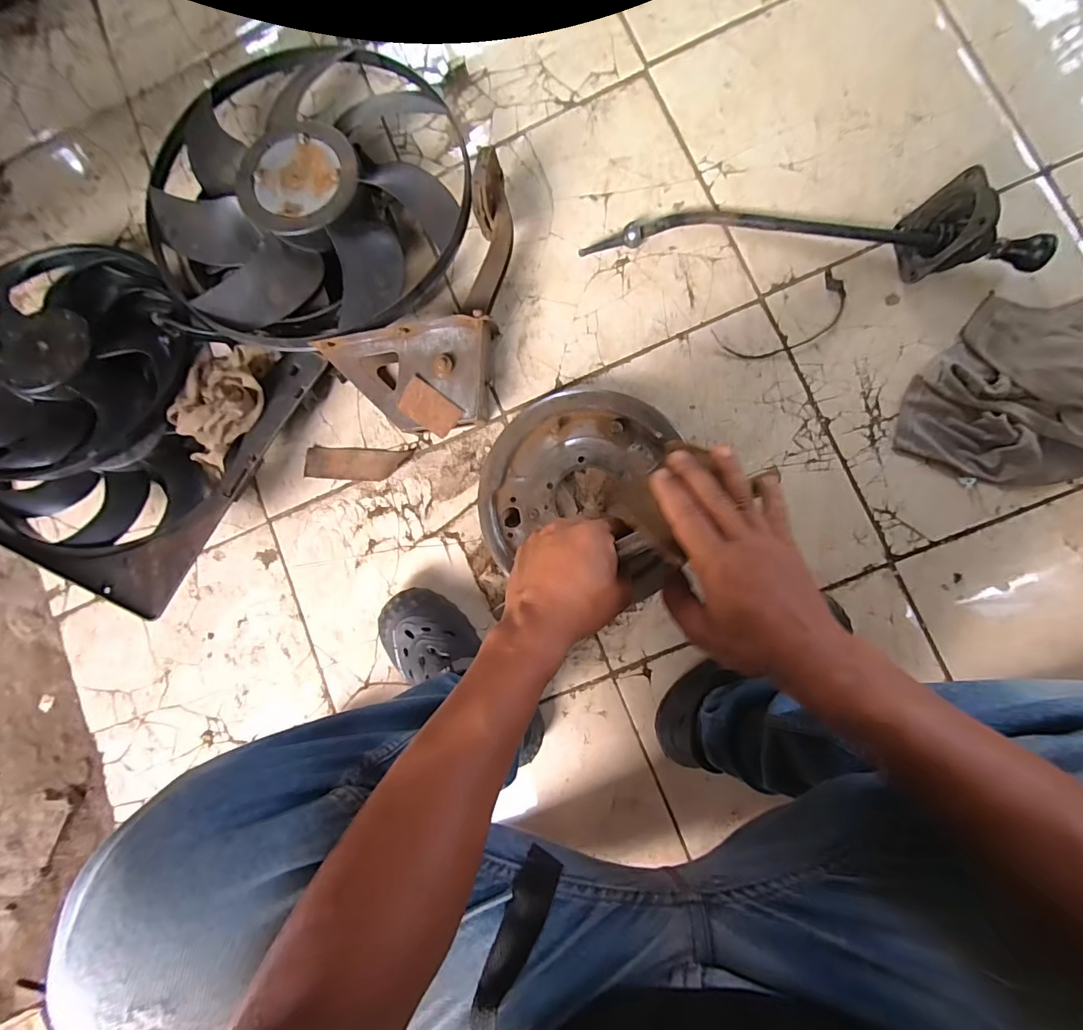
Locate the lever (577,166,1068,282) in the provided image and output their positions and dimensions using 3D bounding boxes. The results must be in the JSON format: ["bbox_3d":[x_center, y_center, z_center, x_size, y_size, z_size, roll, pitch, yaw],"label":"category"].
[{"bbox_3d":[0.352,-0.374,0.609,0.590,0.095,0.103,3,87,7],"label":"lever"}]

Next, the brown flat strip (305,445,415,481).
[{"bbox_3d":[-0.285,-0.078,0.713,0.159,0.015,0.049,4,87,7],"label":"brown flat strip"}]

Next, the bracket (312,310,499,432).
[{"bbox_3d":[-0.180,-0.193,0.667,0.231,0.085,0.150,-6,99,3],"label":"bracket"}]

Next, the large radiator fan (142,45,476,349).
[{"bbox_3d":[-0.329,-0.464,0.679,0.449,0.115,0.460,0,86,7],"label":"large radiator fan"}]

